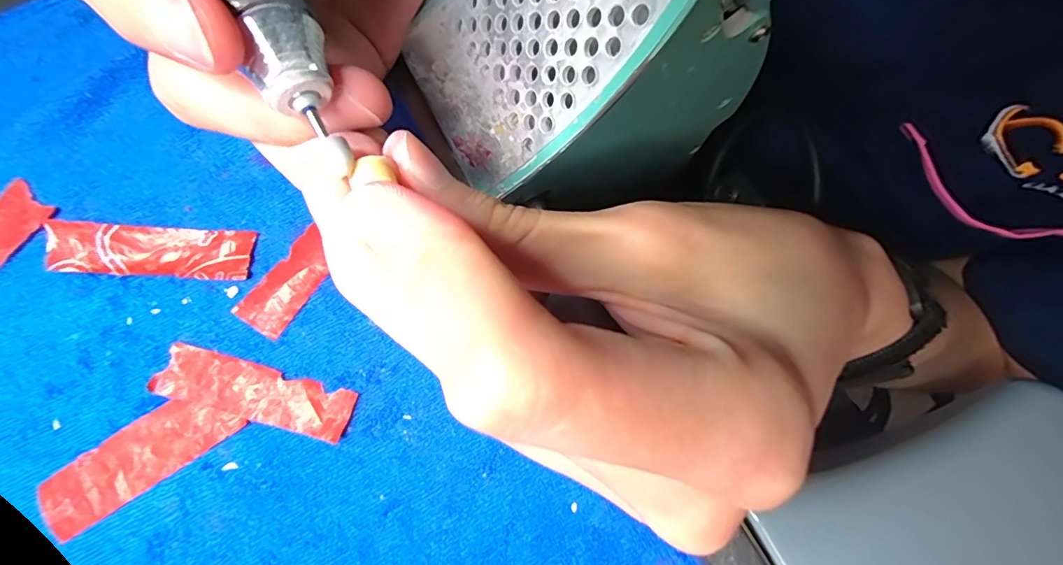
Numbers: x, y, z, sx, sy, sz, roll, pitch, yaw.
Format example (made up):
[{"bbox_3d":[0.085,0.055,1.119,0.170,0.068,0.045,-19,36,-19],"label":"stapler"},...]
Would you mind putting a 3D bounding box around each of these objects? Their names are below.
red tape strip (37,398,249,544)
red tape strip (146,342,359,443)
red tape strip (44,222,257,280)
[{"bbox_3d":[-0.116,0.051,0.138,0.057,0.004,0.019,-35,82,-6],"label":"red tape strip"},{"bbox_3d":[-0.084,0.033,0.143,0.058,0.004,0.015,15,72,1],"label":"red tape strip"},{"bbox_3d":[-0.120,-0.010,0.149,0.058,0.007,0.016,2,80,0],"label":"red tape strip"}]

